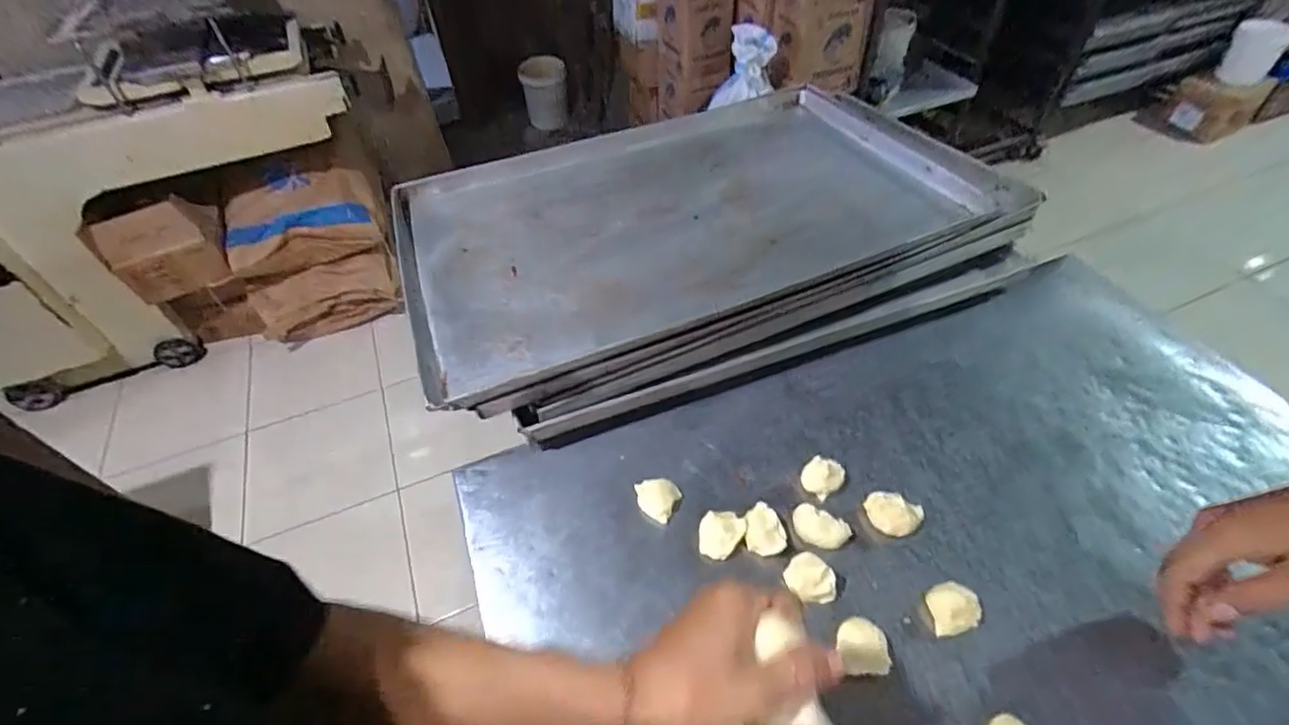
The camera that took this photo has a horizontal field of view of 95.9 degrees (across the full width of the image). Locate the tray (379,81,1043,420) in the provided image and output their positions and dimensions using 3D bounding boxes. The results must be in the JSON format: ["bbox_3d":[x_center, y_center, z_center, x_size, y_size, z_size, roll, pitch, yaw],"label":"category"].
[{"bbox_3d":[0.072,-0.218,0.817,0.804,0.049,0.471,-19,51,-12],"label":"tray"}]

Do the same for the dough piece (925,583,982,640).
[{"bbox_3d":[0.277,0.219,0.521,0.039,0.026,0.039,-9,49,-4],"label":"dough piece"}]

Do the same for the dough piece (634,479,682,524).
[{"bbox_3d":[0.011,0.139,0.600,0.043,0.024,0.035,25,55,23],"label":"dough piece"}]

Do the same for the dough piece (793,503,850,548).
[{"bbox_3d":[0.173,0.163,0.574,0.055,0.018,0.030,24,55,22],"label":"dough piece"}]

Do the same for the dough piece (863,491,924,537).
[{"bbox_3d":[0.252,0.150,0.585,0.055,0.020,0.042,-6,49,-2],"label":"dough piece"}]

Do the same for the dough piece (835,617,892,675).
[{"bbox_3d":[0.191,0.248,0.510,0.041,0.016,0.043,-1,49,3],"label":"dough piece"}]

